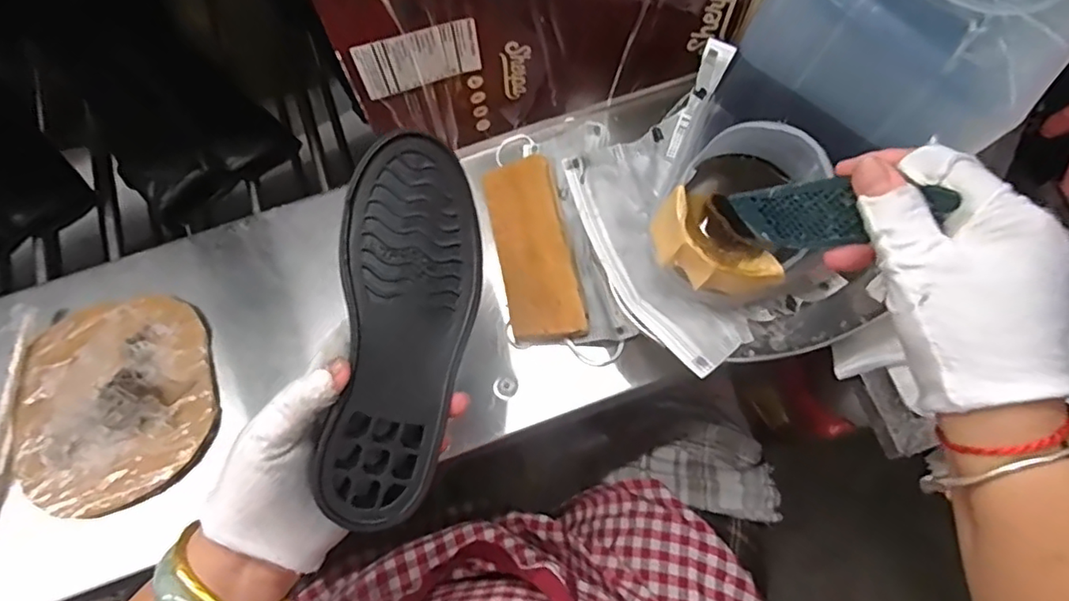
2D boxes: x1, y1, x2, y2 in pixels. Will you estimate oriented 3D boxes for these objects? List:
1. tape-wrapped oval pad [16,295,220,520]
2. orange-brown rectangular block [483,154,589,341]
[{"bbox_3d":[-0.306,0.071,0.419,0.136,0.022,0.150,-18,73,-5],"label":"tape-wrapped oval pad"},{"bbox_3d":[-0.001,-0.042,0.445,0.055,0.010,0.148,-12,73,-3],"label":"orange-brown rectangular block"}]

